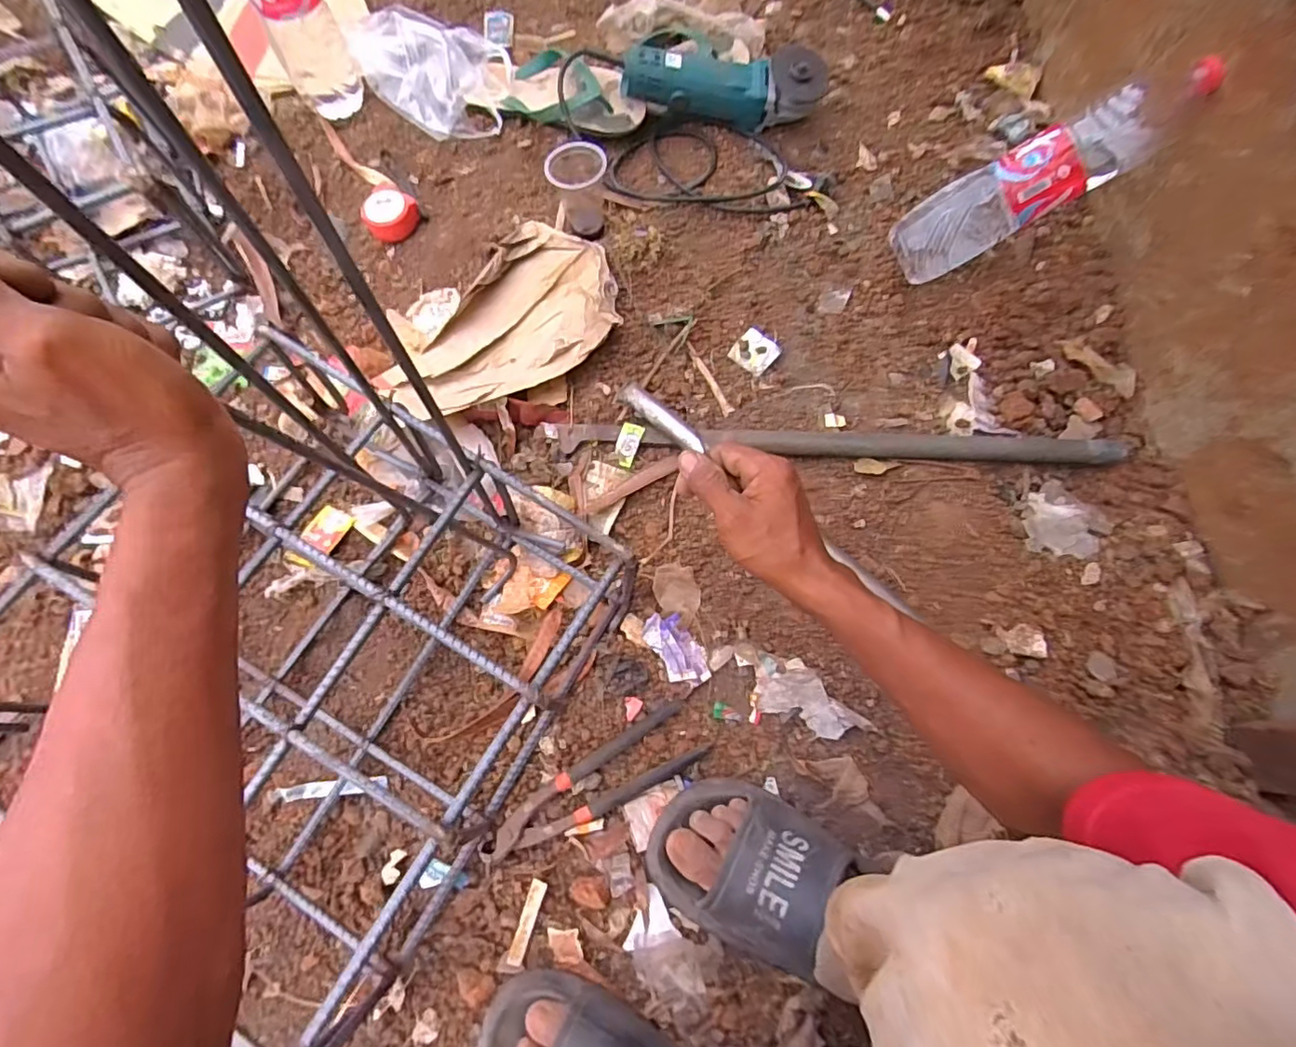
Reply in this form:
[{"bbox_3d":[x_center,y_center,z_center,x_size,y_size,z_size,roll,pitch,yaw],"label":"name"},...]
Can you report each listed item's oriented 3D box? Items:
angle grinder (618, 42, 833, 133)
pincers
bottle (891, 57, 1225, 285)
[{"bbox_3d":[0.099,-0.578,0.793,0.265,0.084,0.065,1,72,-1],"label":"angle grinder"},{"bbox_3d":[-0.053,0.240,0.547,0.214,0.014,0.057,-26,74,-10],"label":"pincers"},{"bbox_3d":[0.438,-0.391,0.665,0.310,0.089,0.092,-25,72,19],"label":"bottle"}]

